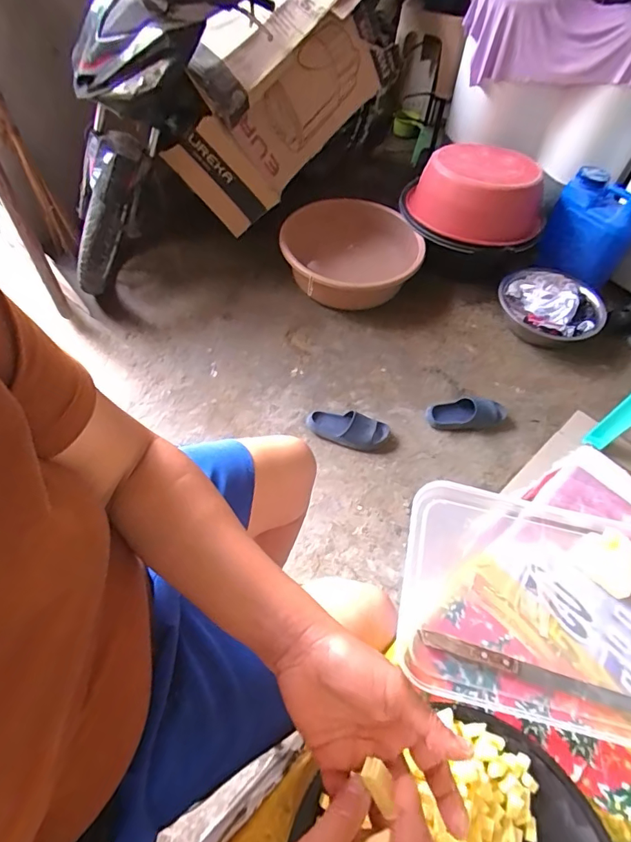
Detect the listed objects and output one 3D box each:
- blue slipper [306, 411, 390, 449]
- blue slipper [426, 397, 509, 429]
[{"bbox_3d":[0.103,0.027,1.522,0.262,0.059,0.100,14,56,5],"label":"blue slipper"},{"bbox_3d":[0.513,-0.027,1.598,0.275,0.067,0.102,-6,57,-9],"label":"blue slipper"}]

